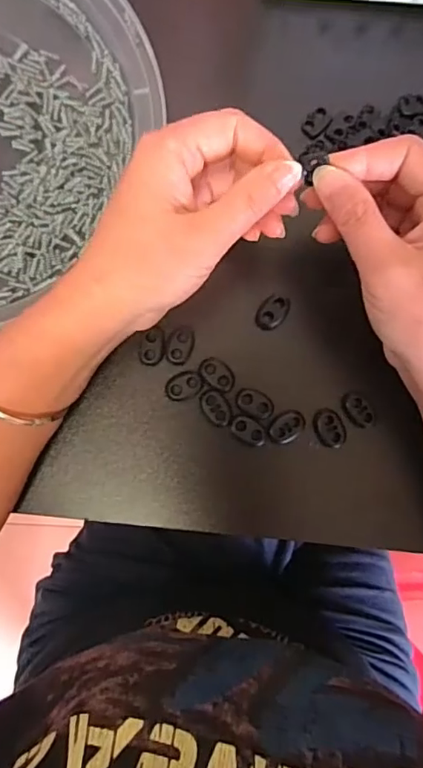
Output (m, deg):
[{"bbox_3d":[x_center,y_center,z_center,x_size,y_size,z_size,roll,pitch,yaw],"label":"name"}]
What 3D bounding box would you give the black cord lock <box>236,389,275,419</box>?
[{"bbox_3d":[0.025,0.012,0.305,0.022,0.006,0.014,22,89,0],"label":"black cord lock"}]

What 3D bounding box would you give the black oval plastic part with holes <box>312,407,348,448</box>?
[{"bbox_3d":[0.068,0.025,0.306,0.017,0.004,0.023,-22,89,-1],"label":"black oval plastic part with holes"}]

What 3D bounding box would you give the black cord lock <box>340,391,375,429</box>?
[{"bbox_3d":[0.085,0.016,0.307,0.014,0.007,0.023,-41,90,-1],"label":"black cord lock"}]

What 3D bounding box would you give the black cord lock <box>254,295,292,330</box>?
[{"bbox_3d":[0.035,-0.042,0.307,0.016,0.007,0.022,40,89,0],"label":"black cord lock"}]

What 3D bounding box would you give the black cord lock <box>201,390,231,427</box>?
[{"bbox_3d":[0.003,0.014,0.304,0.014,0.006,0.023,-31,89,-1],"label":"black cord lock"}]

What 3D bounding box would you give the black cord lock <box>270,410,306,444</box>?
[{"bbox_3d":[0.044,0.025,0.304,0.022,0.007,0.015,-37,90,-1],"label":"black cord lock"}]

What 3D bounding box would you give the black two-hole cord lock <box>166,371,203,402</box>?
[{"bbox_3d":[-0.016,0.001,0.305,0.021,0.005,0.015,-22,89,-1],"label":"black two-hole cord lock"}]

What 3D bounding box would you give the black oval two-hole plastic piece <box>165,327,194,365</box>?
[{"bbox_3d":[-0.018,-0.022,0.304,0.015,0.005,0.022,10,89,-1],"label":"black oval two-hole plastic piece"}]

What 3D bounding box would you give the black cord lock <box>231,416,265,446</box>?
[{"bbox_3d":[0.022,0.027,0.303,0.022,0.004,0.013,31,89,0],"label":"black cord lock"}]

